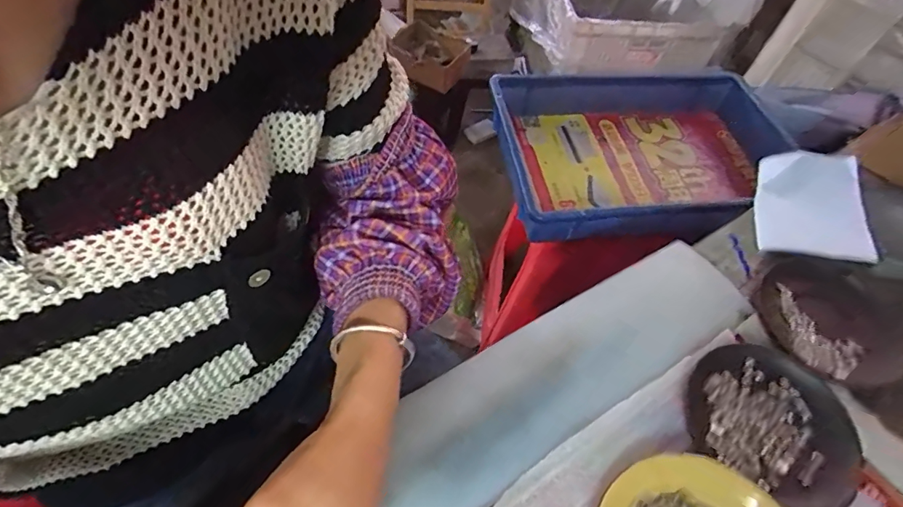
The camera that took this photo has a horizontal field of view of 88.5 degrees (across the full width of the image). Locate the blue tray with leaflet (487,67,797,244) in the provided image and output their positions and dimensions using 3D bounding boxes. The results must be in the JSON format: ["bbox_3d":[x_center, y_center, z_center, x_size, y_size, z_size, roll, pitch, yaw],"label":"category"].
[{"bbox_3d":[0.290,-0.158,0.703,0.447,0.092,0.330,-7,57,-10],"label":"blue tray with leaflet"}]

